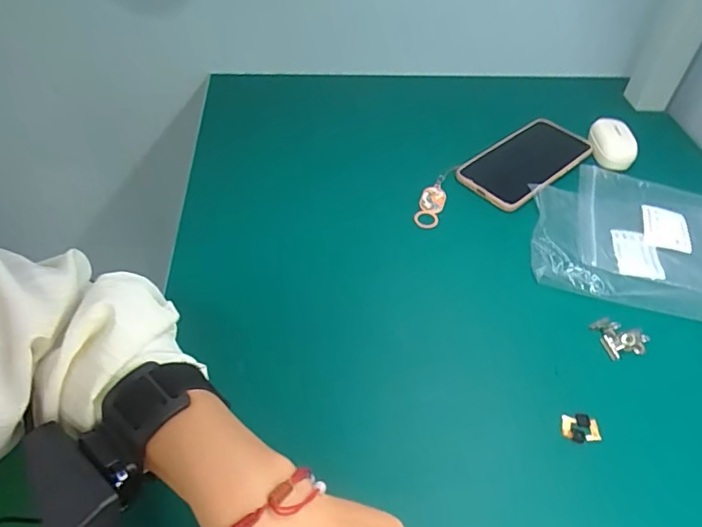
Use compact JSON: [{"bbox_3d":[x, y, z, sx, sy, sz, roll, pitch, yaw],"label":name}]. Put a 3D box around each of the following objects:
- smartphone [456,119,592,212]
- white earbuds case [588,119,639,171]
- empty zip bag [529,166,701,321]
[{"bbox_3d":[0.192,-0.115,0.566,0.152,0.010,0.077,-32,57,-28],"label":"smartphone"},{"bbox_3d":[0.294,-0.137,0.582,0.043,0.025,0.061,0,48,-4],"label":"white earbuds case"},{"bbox_3d":[0.295,-0.027,0.500,0.227,0.009,0.181,12,48,7],"label":"empty zip bag"}]

